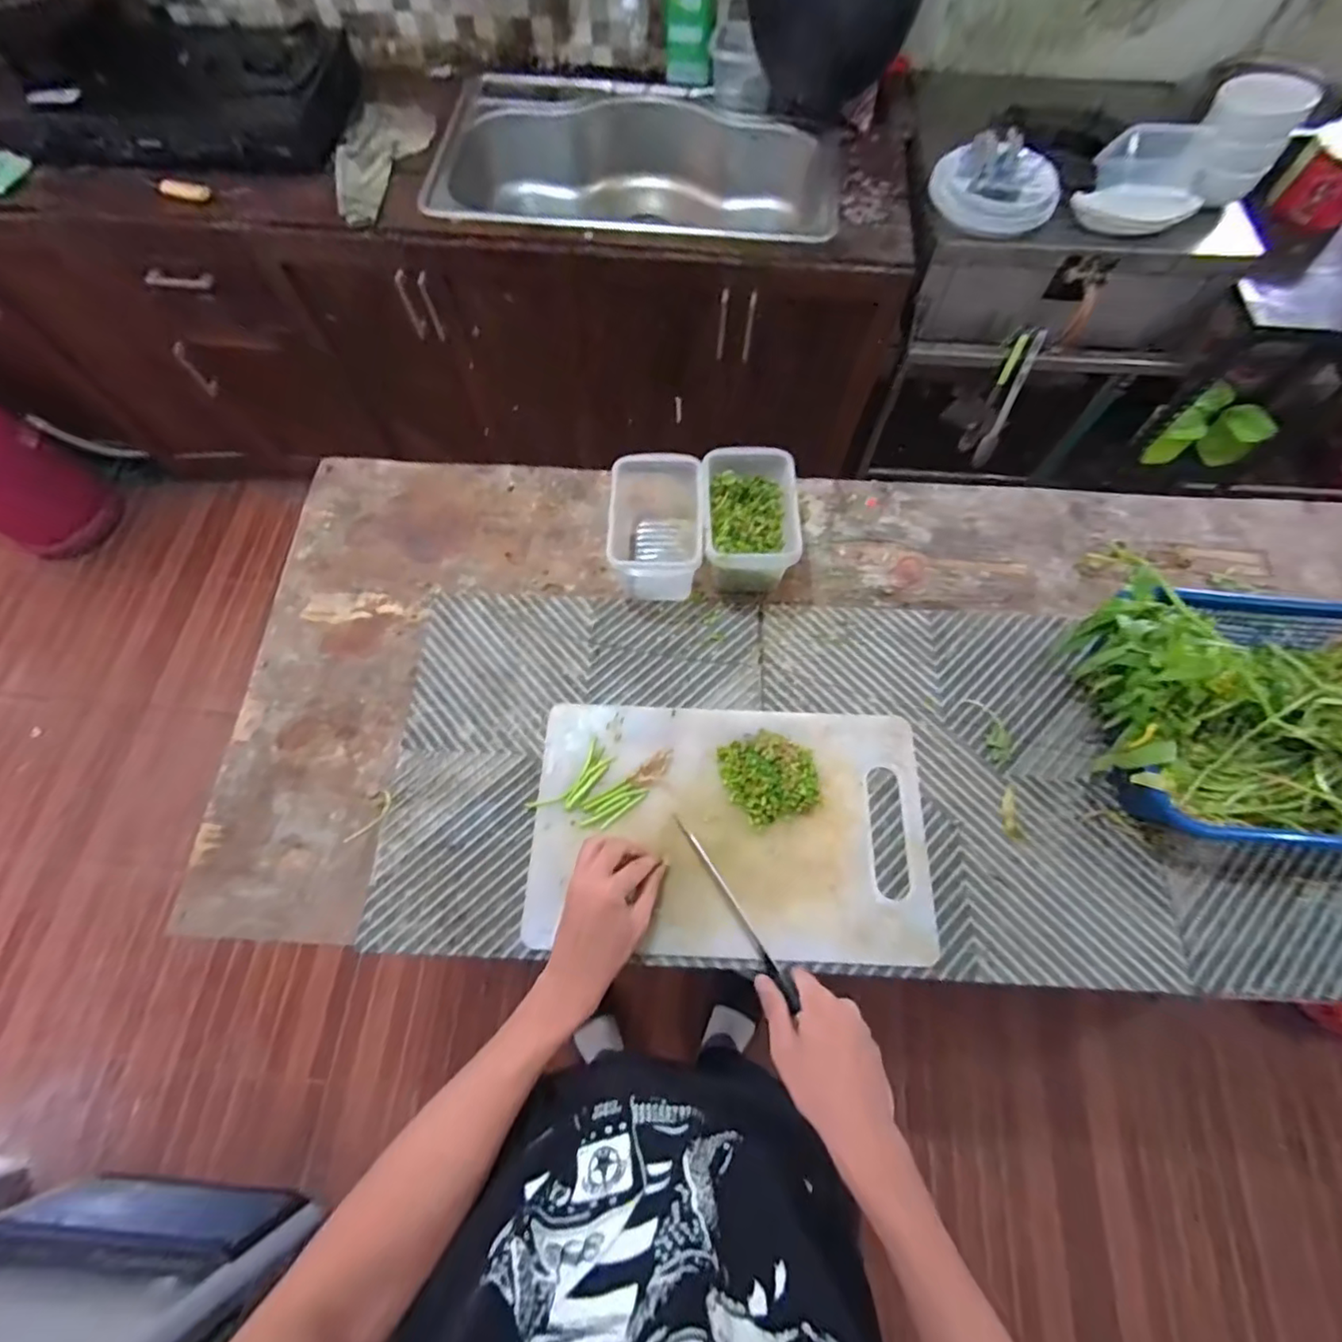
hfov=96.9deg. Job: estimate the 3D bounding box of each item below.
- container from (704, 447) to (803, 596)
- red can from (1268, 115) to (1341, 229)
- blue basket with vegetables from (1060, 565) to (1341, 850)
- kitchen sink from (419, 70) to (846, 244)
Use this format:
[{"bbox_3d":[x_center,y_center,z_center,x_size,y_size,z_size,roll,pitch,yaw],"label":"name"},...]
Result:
[{"bbox_3d":[0.091,-0.180,0.714,0.104,0.095,0.153,0,66,1],"label":"container"},{"bbox_3d":[1.273,-0.958,1.133,0.194,0.112,0.167,-37,72,-14],"label":"red can"},{"bbox_3d":[0.601,0.035,0.585,0.356,0.145,0.271,8,66,5],"label":"blue basket with vegetables"},{"bbox_3d":[-0.072,-1.061,1.339,0.843,0.207,0.508,6,67,2],"label":"kitchen sink"}]

